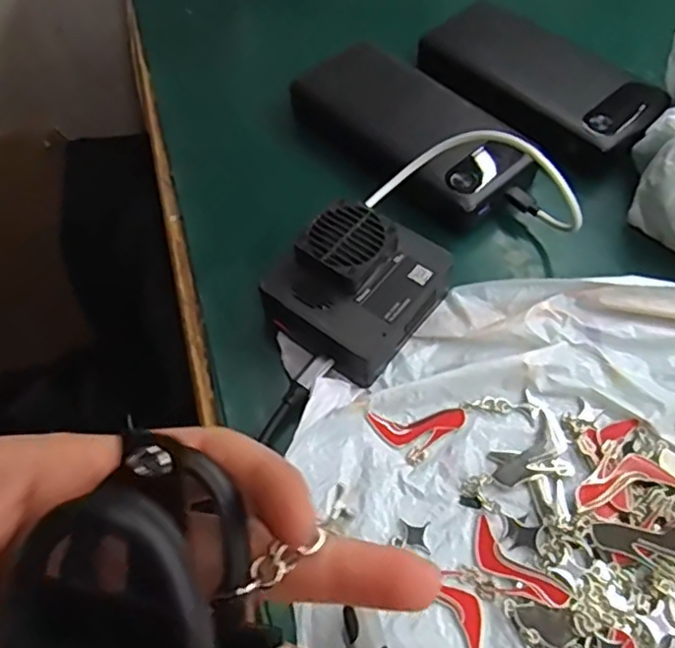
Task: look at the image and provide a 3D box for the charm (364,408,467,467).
[{"bbox_3d":[0.039,0.054,0.308,0.047,0.004,0.027,-4,58,2],"label":"charm"}]

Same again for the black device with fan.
[{"bbox_3d":[0.011,-0.020,0.329,0.066,0.044,0.080,37,68,23],"label":"black device with fan"}]

